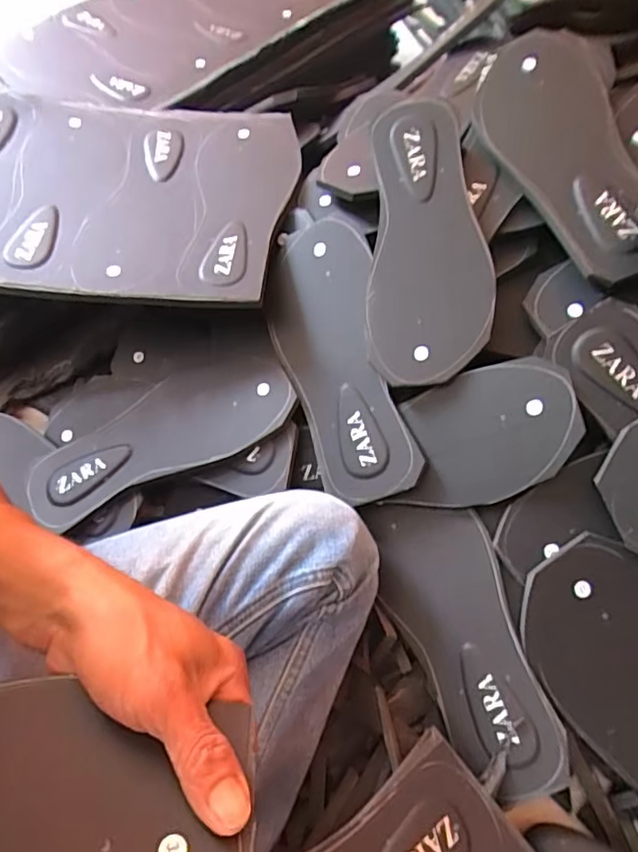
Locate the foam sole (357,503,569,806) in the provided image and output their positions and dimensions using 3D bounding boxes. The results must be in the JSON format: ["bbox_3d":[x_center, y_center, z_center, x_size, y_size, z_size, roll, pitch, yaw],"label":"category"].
[{"bbox_3d":[0.103,0.155,0.416,0.088,0.010,0.214,-23,65,16],"label":"foam sole"}]

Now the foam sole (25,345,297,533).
[{"bbox_3d":[-0.144,0.002,0.498,0.242,0.020,0.117,-27,61,1],"label":"foam sole"}]

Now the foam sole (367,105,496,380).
[{"bbox_3d":[0.090,-0.151,0.453,0.097,0.015,0.234,1,82,16],"label":"foam sole"}]

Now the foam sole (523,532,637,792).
[{"bbox_3d":[0.230,0.203,0.382,0.100,0.008,0.250,-30,82,4],"label":"foam sole"}]

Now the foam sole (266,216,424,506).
[{"bbox_3d":[0.015,-0.058,0.471,0.098,0.023,0.242,-21,73,26],"label":"foam sole"}]

